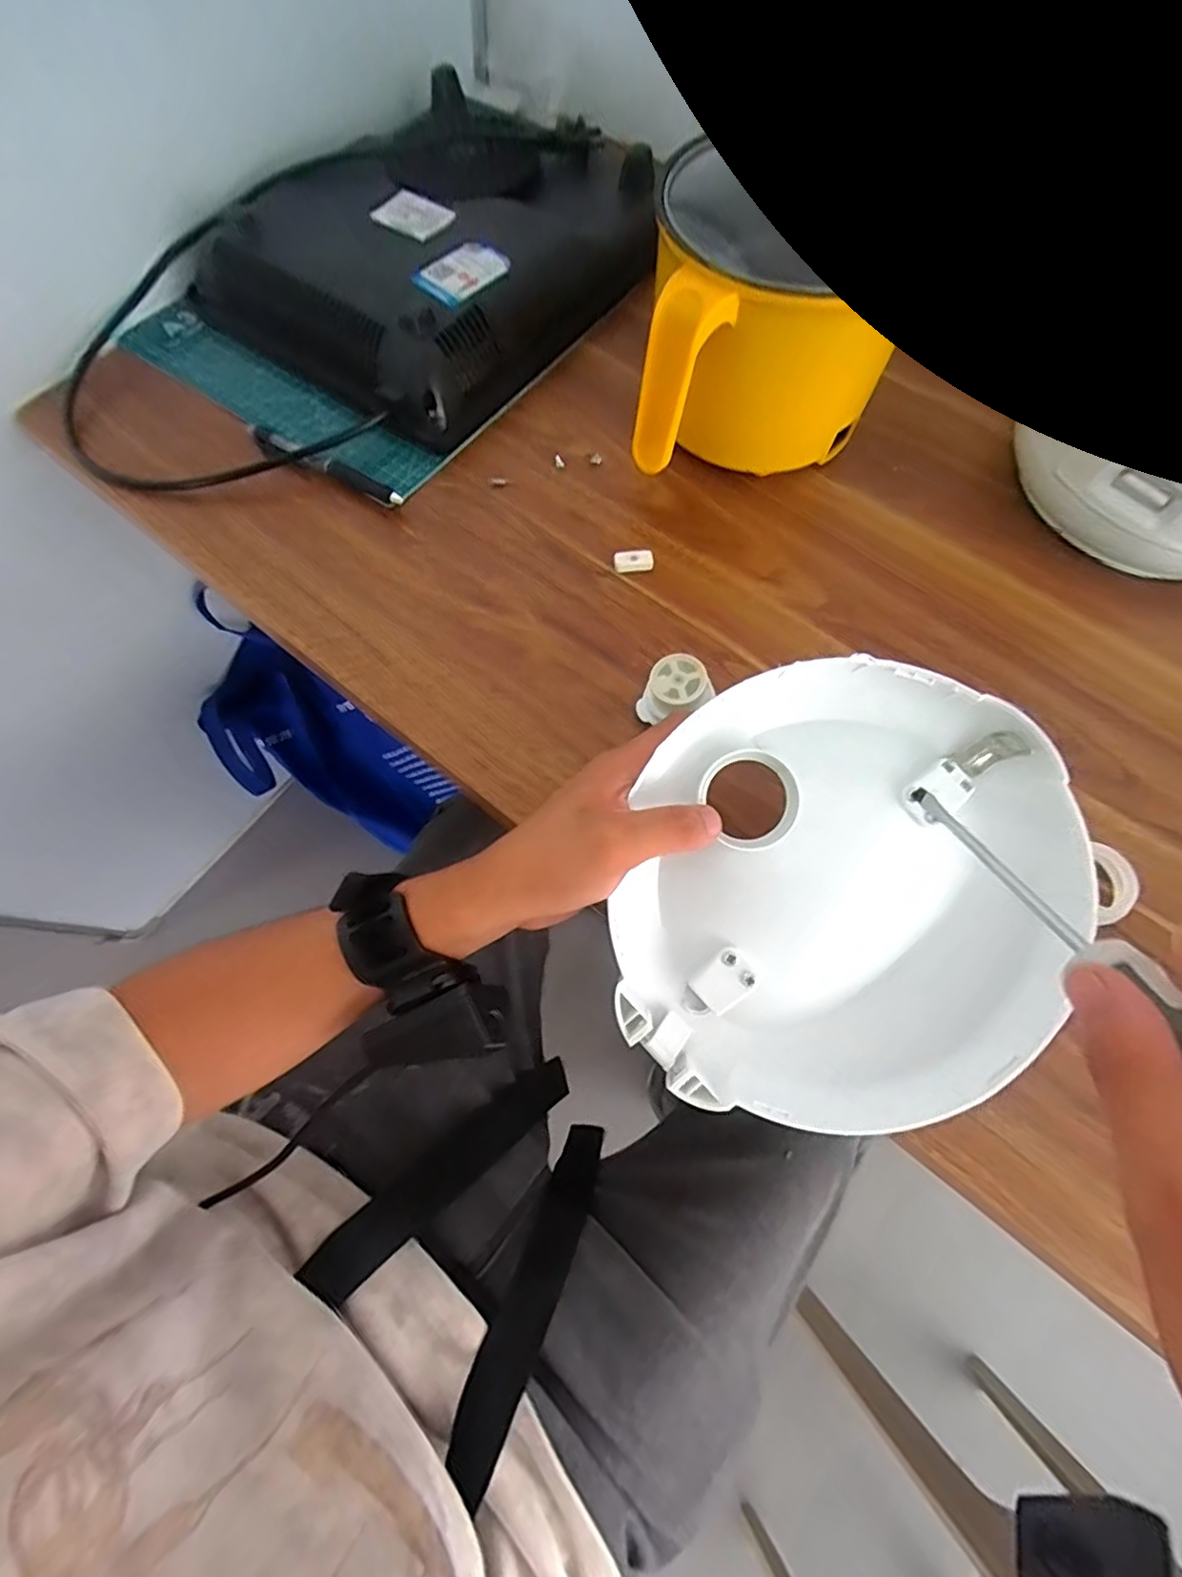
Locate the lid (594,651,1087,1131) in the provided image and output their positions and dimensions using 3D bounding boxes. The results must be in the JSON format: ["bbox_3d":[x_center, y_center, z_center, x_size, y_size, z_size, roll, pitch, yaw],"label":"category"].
[{"bbox_3d":[0.118,0.050,0.278,0.198,0.037,0.205,0,90,2],"label":"lid"}]

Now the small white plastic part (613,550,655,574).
[{"bbox_3d":[0.030,-0.152,0.400,0.027,0.009,0.013,-11,71,-5],"label":"small white plastic part"}]

